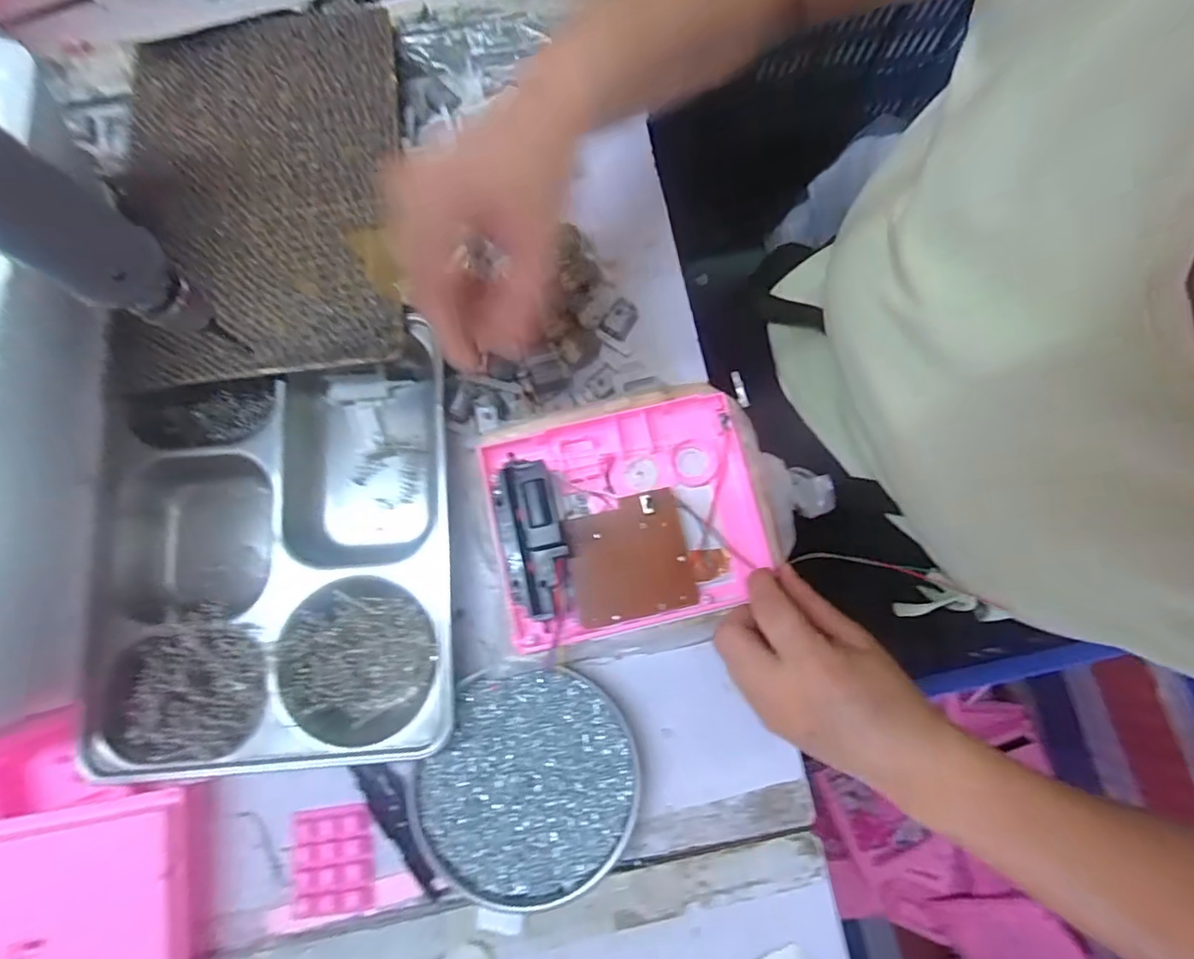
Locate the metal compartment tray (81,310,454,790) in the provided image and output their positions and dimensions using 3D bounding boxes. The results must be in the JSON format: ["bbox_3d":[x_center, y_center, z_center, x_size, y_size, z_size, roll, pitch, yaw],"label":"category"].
[{"bbox_3d":[-0.206,0.039,0.363,0.221,0.030,0.272,-4,79,-1],"label":"metal compartment tray"}]

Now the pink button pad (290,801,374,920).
[{"bbox_3d":[-0.164,0.234,0.344,0.048,0.005,0.058,-9,80,-2],"label":"pink button pad"}]

